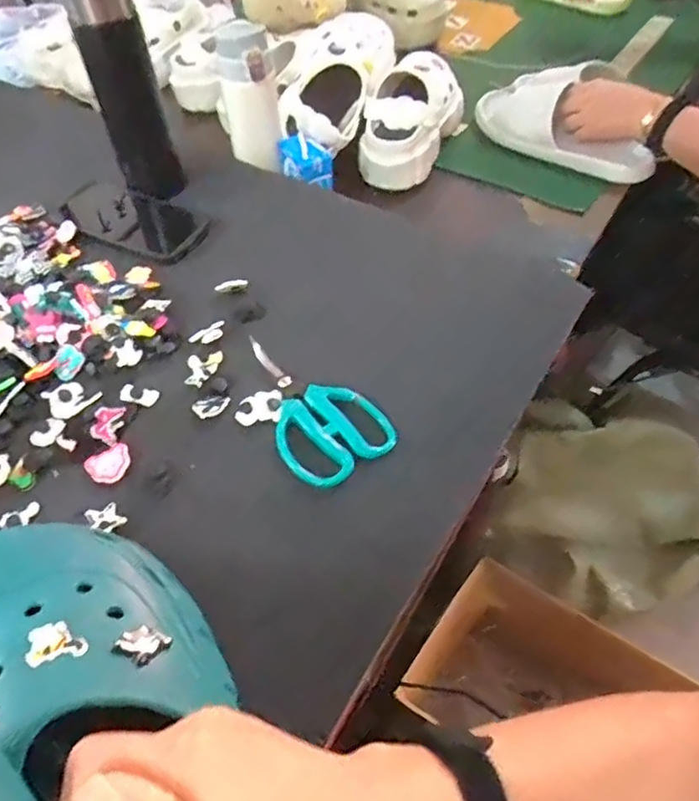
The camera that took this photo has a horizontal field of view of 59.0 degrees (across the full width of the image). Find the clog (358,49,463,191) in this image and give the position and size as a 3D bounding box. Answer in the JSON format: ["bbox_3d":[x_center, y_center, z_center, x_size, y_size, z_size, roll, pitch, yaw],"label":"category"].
[{"bbox_3d":[0.095,-0.416,0.894,0.108,0.110,0.230,17,54,15],"label":"clog"}]

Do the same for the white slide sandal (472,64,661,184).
[{"bbox_3d":[0.301,-0.411,0.885,0.132,0.099,0.263,-26,55,-18],"label":"white slide sandal"}]

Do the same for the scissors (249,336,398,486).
[{"bbox_3d":[-0.030,0.000,0.489,0.084,0.011,0.146,-25,55,-17],"label":"scissors"}]

